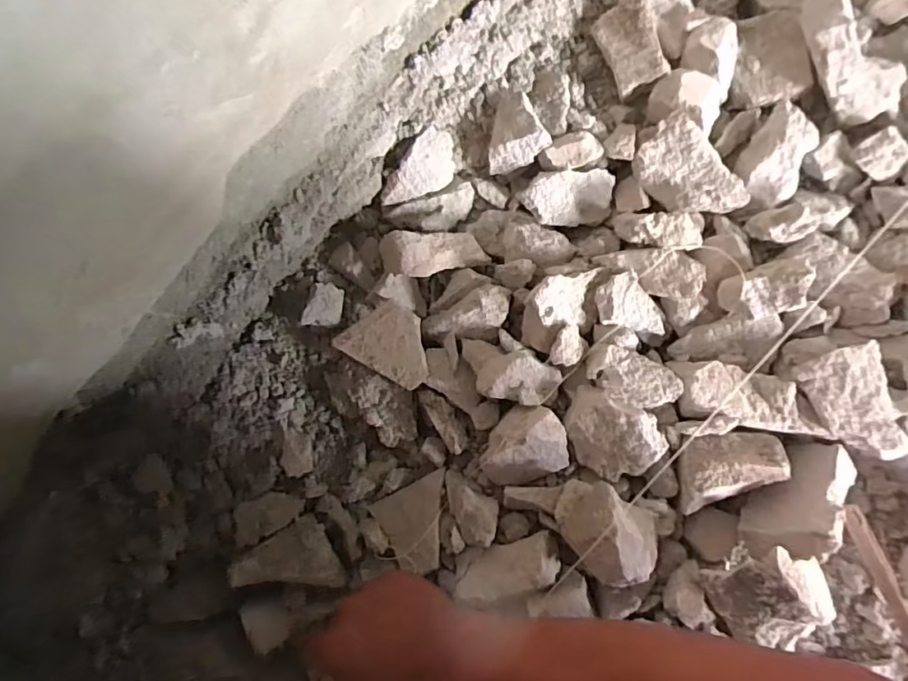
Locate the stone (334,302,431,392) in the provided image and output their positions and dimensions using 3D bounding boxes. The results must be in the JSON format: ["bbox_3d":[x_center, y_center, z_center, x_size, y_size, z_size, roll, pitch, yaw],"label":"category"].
[{"bbox_3d":[-0.054,0.000,0.486,0.082,0.025,0.059,31,90,6],"label":"stone"}]

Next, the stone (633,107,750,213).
[{"bbox_3d":[0.199,-0.139,0.463,0.054,0.038,0.091,-40,83,4],"label":"stone"}]

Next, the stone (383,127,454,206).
[{"bbox_3d":[-0.032,-0.153,0.499,0.079,0.047,0.022,-44,39,5],"label":"stone"}]

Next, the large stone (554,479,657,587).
[{"bbox_3d":[0.123,0.153,0.431,0.088,0.057,0.063,36,90,6],"label":"large stone"}]

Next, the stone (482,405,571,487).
[{"bbox_3d":[0.056,0.090,0.451,0.072,0.043,0.066,0,87,8],"label":"stone"}]

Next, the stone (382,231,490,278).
[{"bbox_3d":[-0.017,-0.076,0.482,0.091,0.031,0.039,-3,87,-13],"label":"stone"}]

